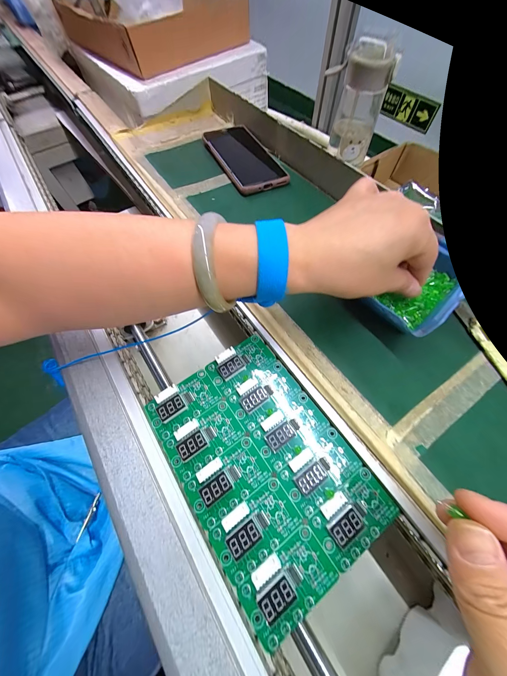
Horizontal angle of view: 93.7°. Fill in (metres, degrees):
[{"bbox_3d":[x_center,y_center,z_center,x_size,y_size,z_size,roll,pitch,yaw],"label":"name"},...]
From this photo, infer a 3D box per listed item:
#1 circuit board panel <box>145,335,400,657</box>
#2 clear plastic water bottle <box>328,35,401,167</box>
[{"bbox_3d":[0.006,0.093,0.192,0.122,0.010,0.178,-33,68,-14],"label":"circuit board panel"},{"bbox_3d":[0.161,-0.364,0.374,0.082,0.129,0.061,24,67,12],"label":"clear plastic water bottle"}]

